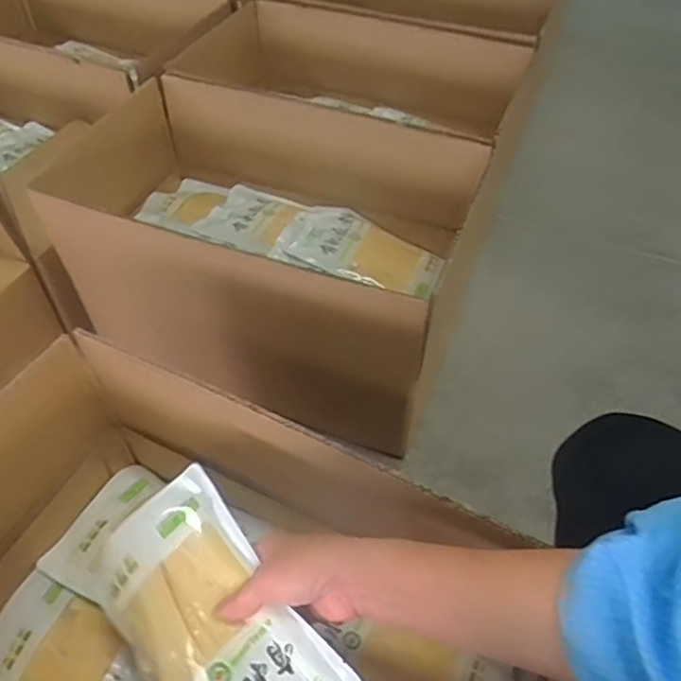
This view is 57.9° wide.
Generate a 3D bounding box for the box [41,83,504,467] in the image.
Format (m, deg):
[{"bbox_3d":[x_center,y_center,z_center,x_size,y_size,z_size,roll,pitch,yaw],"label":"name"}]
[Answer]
[{"bbox_3d":[-0.097,-0.131,0.934,0.531,0.300,0.346,17,52,13],"label":"box"}]

